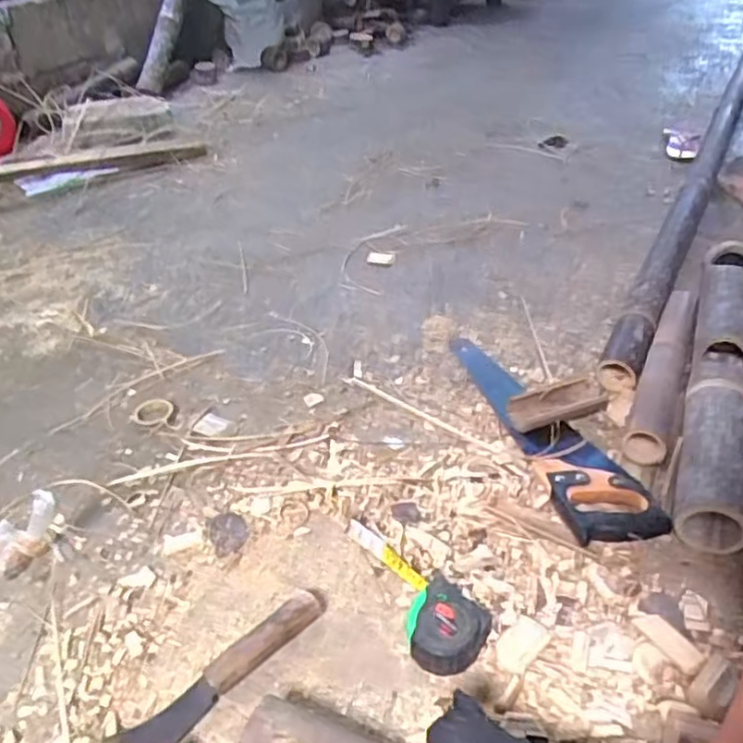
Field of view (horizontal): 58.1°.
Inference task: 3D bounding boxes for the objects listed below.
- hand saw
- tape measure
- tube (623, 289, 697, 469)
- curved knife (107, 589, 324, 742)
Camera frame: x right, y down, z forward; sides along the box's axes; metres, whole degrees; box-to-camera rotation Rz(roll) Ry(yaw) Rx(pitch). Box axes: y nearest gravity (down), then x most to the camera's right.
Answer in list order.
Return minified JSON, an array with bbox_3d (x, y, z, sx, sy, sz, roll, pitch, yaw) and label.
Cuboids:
[{"bbox_3d":[0.237,0.064,0.932,0.121,0.043,0.447,-10,38,-12],"label":"hand saw"},{"bbox_3d":[0.051,0.228,0.735,0.090,0.042,0.204,-17,39,-20],"label":"tape measure"},{"bbox_3d":[0.441,-0.002,0.998,0.060,0.070,0.413,17,41,22],"label":"tube"},{"bbox_3d":[-0.144,0.297,0.659,0.237,0.036,0.046,-28,44,-31],"label":"curved knife"}]

